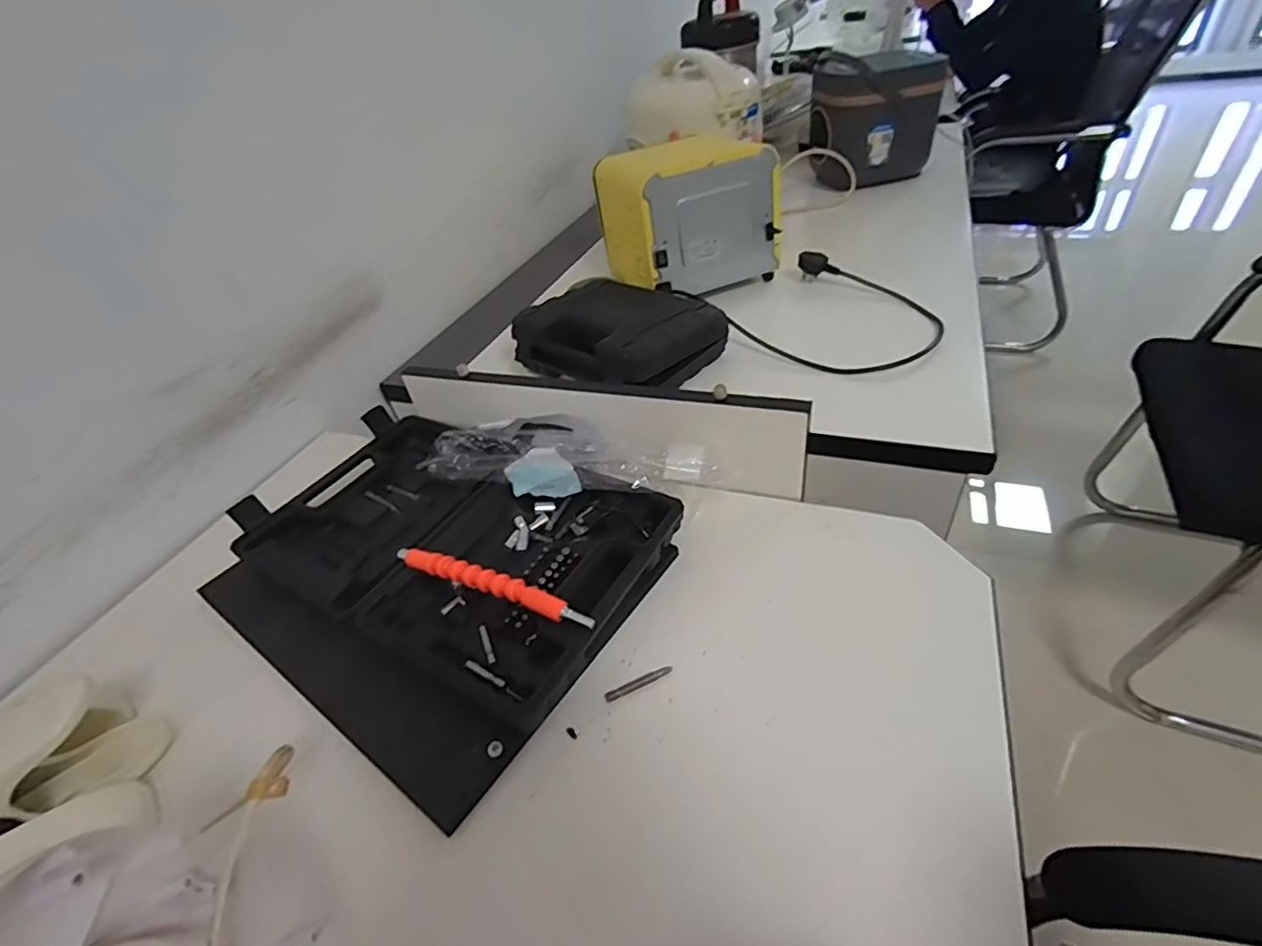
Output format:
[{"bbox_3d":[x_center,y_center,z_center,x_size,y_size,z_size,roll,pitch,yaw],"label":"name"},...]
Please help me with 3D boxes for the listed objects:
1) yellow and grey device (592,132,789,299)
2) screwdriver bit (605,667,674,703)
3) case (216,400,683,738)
[{"bbox_3d":[0.073,-0.361,0.796,0.185,0.155,0.201,-18,42,-11],"label":"yellow and grey device"},{"bbox_3d":[0.005,0.141,0.389,0.048,0.004,0.007,-19,44,-14],"label":"screwdriver bit"},{"bbox_3d":[-0.158,0.048,0.483,0.348,0.047,0.224,19,48,27],"label":"case"}]

